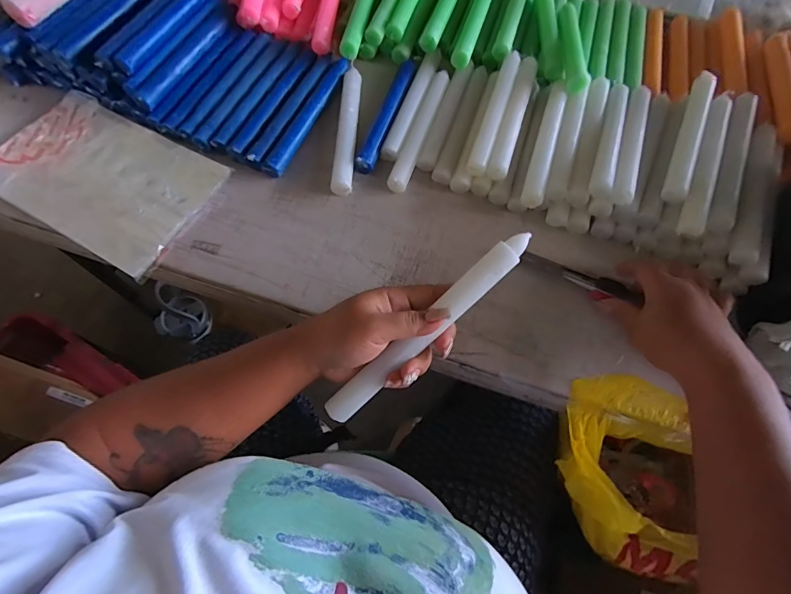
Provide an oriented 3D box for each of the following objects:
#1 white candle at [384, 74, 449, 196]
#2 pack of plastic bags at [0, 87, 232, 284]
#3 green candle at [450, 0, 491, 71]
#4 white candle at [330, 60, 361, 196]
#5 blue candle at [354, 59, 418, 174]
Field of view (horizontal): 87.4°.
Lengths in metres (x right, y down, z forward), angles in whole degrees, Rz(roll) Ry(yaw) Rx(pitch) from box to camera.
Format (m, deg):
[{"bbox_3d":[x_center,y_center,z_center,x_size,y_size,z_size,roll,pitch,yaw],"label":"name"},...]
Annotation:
[{"bbox_3d":[0.033,-0.204,0.496,0.021,0.019,0.196,18,67,8],"label":"white candle"},{"bbox_3d":[-0.329,-0.137,0.467,0.250,0.016,0.154,27,68,12],"label":"pack of plastic bags"},{"bbox_3d":[0.111,-0.380,0.565,0.025,0.029,0.200,16,66,7],"label":"green candle"},{"bbox_3d":[-0.057,-0.205,0.496,0.022,0.019,0.197,1,65,1],"label":"white candle"},{"bbox_3d":[-0.007,-0.226,0.508,0.021,0.021,0.190,17,67,7],"label":"blue candle"}]

